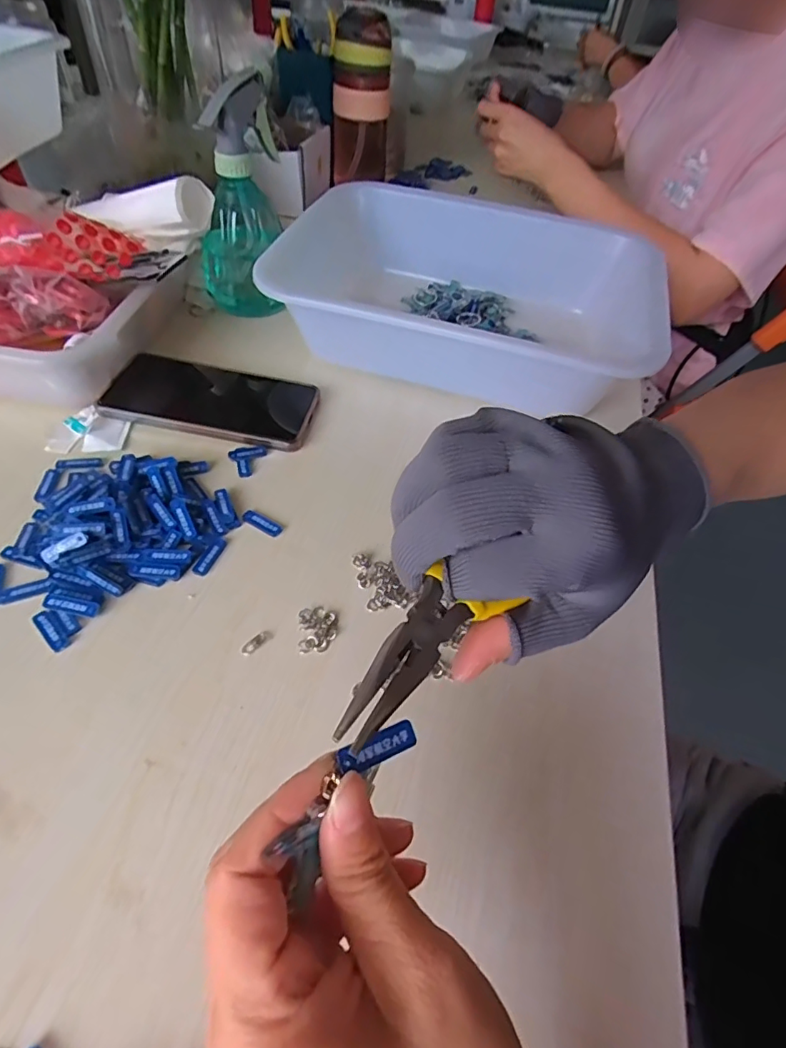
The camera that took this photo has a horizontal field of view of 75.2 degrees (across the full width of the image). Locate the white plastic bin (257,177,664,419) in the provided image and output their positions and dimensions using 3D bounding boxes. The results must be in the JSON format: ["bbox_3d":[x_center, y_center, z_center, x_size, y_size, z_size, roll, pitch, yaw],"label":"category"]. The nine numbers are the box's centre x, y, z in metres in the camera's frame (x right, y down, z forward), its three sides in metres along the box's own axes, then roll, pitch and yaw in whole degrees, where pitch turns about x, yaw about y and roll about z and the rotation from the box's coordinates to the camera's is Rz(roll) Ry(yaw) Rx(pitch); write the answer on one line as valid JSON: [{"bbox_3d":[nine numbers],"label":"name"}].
[{"bbox_3d":[0.068,-0.224,0.495,0.330,0.083,0.279,15,50,7],"label":"white plastic bin"}]

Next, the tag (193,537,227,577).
[{"bbox_3d":[-0.119,0.020,0.333,0.009,0.004,0.030,19,52,10],"label":"tag"}]

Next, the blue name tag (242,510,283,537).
[{"bbox_3d":[-0.091,-0.001,0.354,0.030,0.004,0.012,25,53,15],"label":"blue name tag"}]

